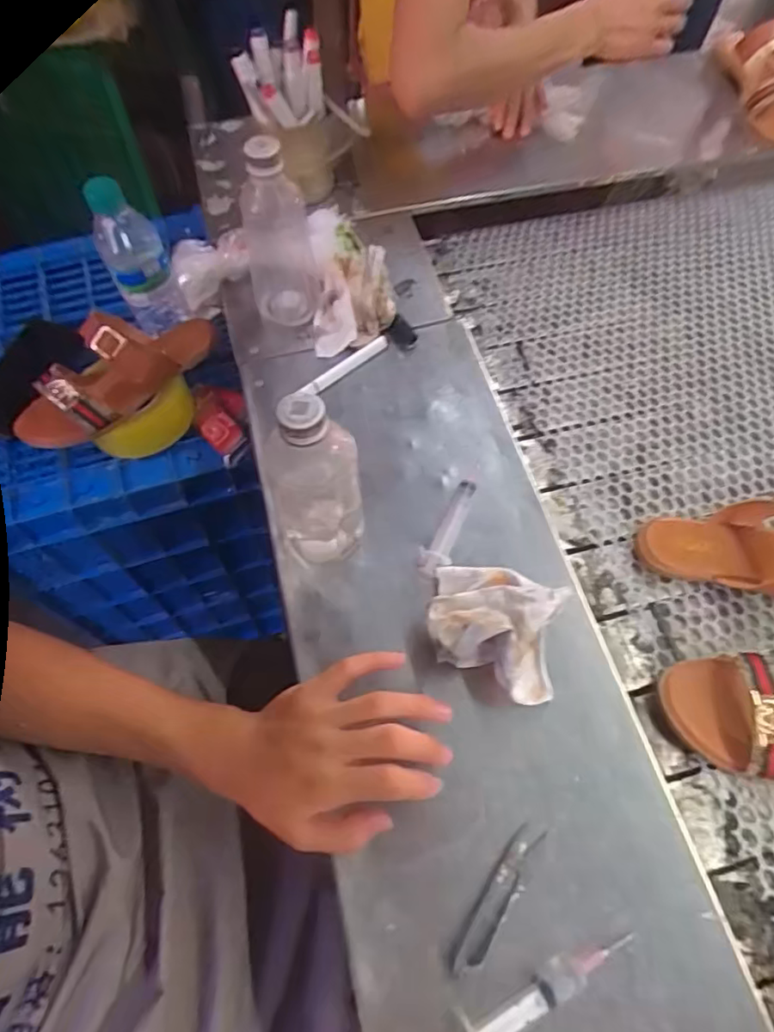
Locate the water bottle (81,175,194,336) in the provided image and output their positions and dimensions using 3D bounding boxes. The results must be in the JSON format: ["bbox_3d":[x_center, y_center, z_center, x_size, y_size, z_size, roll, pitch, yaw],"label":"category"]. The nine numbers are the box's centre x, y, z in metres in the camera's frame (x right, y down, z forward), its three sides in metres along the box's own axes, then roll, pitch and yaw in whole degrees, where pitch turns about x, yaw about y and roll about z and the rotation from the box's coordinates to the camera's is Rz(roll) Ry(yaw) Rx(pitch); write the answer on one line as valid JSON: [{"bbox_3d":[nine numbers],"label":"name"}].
[{"bbox_3d":[-0.268,-0.270,0.618,0.066,0.175,0.056,-22,66,-12],"label":"water bottle"}]

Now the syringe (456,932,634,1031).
[{"bbox_3d":[0.087,0.306,0.354,0.152,0.014,0.026,-19,66,-11],"label":"syringe"}]

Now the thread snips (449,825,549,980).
[{"bbox_3d":[0.075,0.256,0.382,0.021,0.006,0.100,34,67,15],"label":"thread snips"}]

